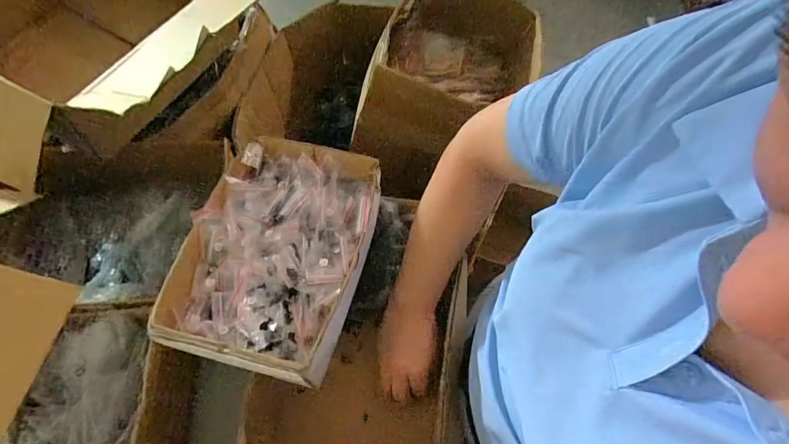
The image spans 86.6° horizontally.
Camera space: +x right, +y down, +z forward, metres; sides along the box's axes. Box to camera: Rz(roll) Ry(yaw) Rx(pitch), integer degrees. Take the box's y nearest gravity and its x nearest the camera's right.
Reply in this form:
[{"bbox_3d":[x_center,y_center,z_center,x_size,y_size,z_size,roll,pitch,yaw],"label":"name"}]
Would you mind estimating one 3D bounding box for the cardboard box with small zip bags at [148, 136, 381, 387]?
[{"bbox_3d":[-0.132,0.028,0.470,0.198,0.053,0.255,14,61,7],"label":"cardboard box with small zip bags"}]

